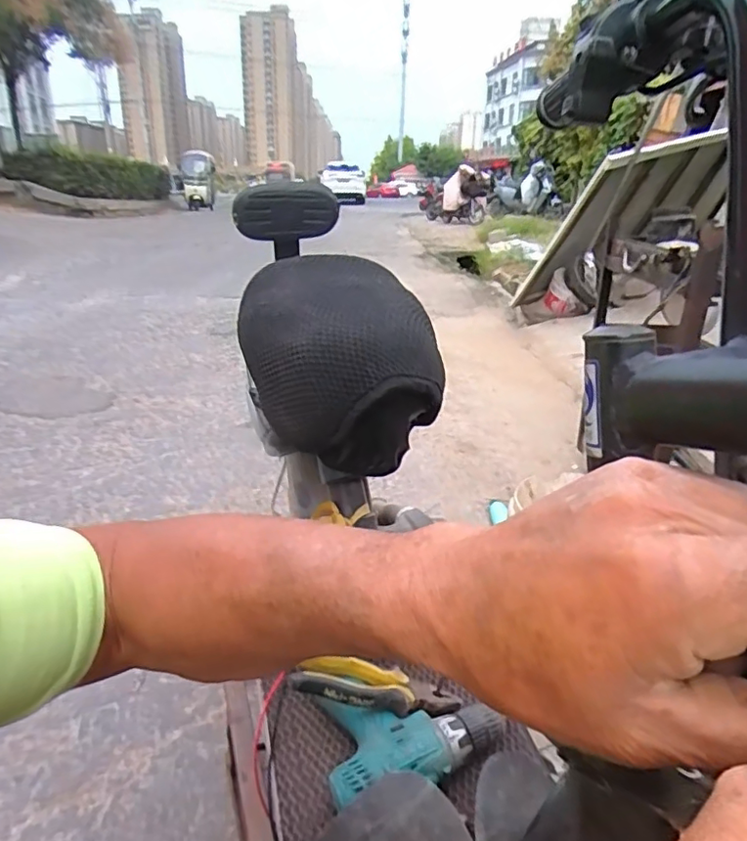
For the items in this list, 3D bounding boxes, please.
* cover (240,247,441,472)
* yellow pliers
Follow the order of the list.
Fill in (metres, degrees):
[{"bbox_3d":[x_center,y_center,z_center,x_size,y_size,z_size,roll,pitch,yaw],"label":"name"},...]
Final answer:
[{"bbox_3d":[-0.041,-0.071,0.639,0.189,0.172,0.271,-4,22,-13],"label":"cover"},{"bbox_3d":[0.002,0.272,0.591,0.184,0.018,0.049,19,15,-22],"label":"yellow pliers"}]

